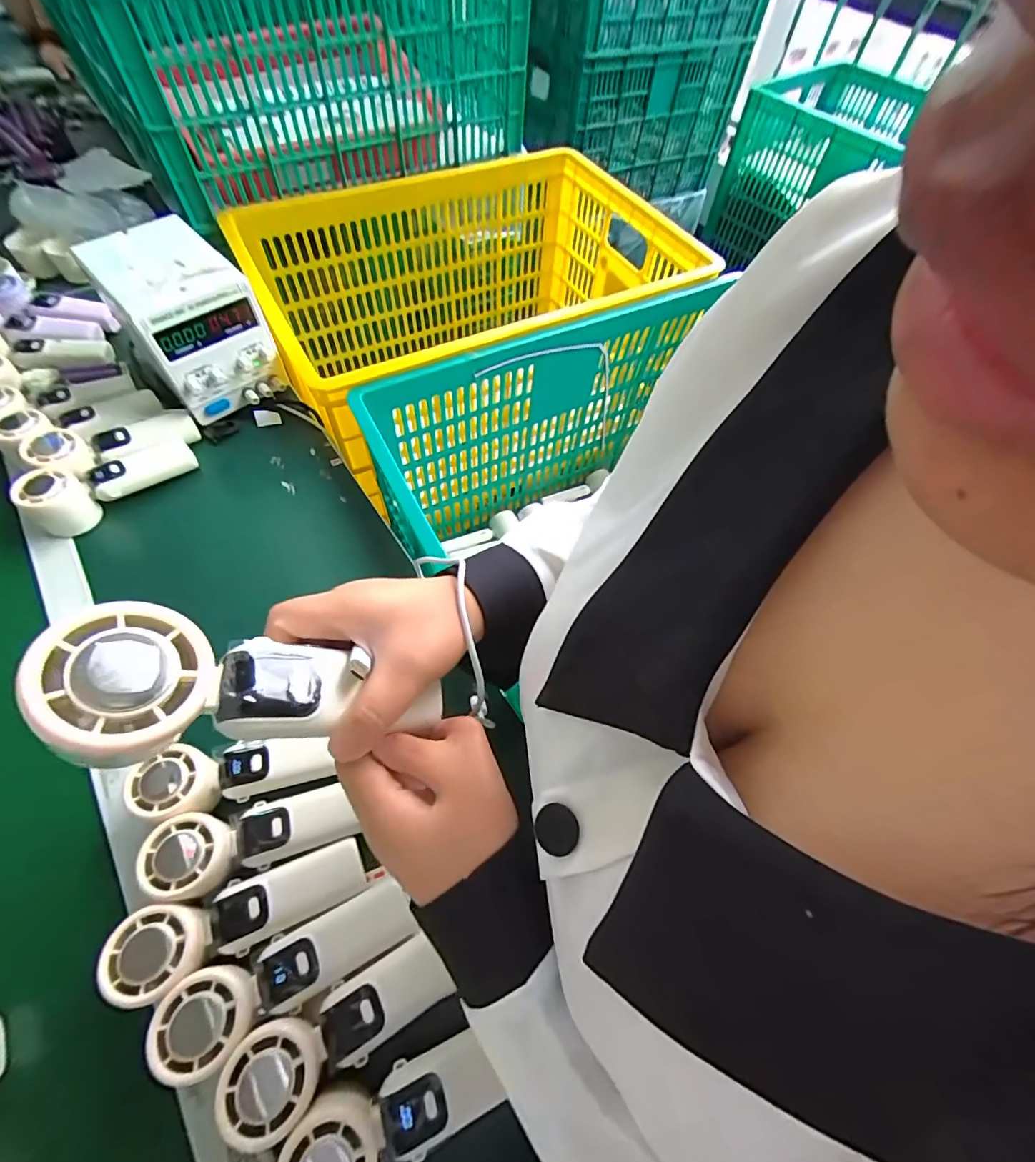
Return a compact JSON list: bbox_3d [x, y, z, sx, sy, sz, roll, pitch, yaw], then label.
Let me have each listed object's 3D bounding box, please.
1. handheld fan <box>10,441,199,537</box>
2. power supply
[{"bbox_3d":[-0.459,-0.118,0.554,0.049,0.057,0.164,41,66,18],"label":"handheld fan"},{"bbox_3d":[-0.402,-0.317,0.600,0.159,0.143,0.126,41,66,18],"label":"power supply"}]

